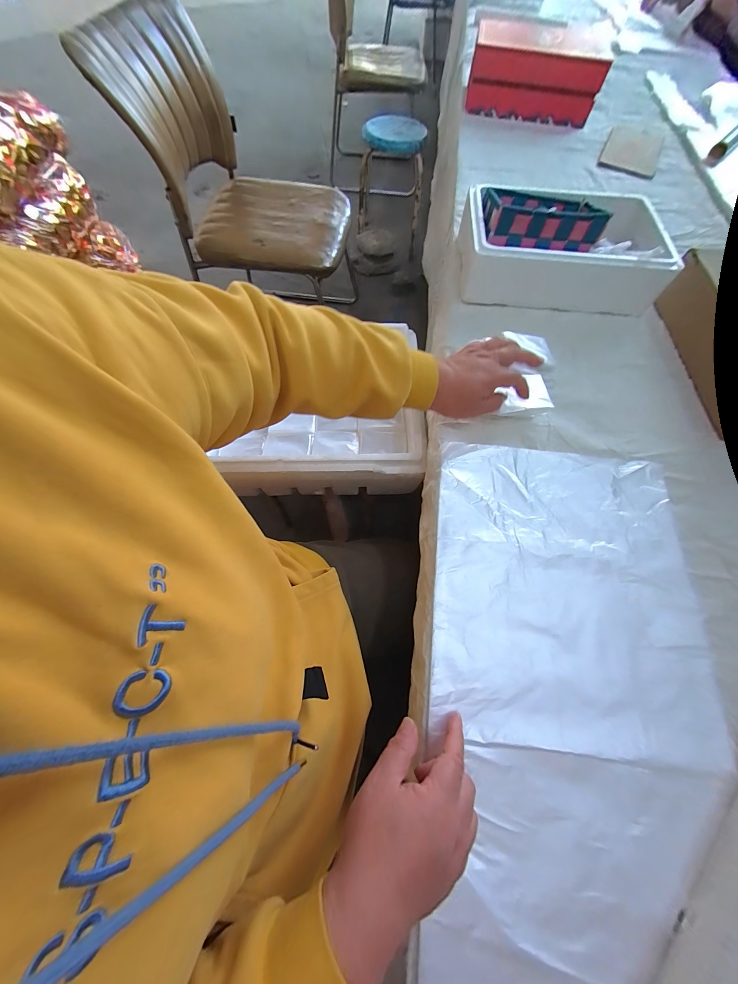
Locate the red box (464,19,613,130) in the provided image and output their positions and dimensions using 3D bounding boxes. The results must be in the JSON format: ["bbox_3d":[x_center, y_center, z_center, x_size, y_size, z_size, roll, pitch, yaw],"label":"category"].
[{"bbox_3d":[0.427,-1.080,0.799,0.320,0.129,0.144,8,67,1],"label":"red box"}]

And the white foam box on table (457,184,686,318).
[{"bbox_3d":[0.321,-0.420,0.534,0.305,0.098,0.194,6,68,2],"label":"white foam box on table"}]

